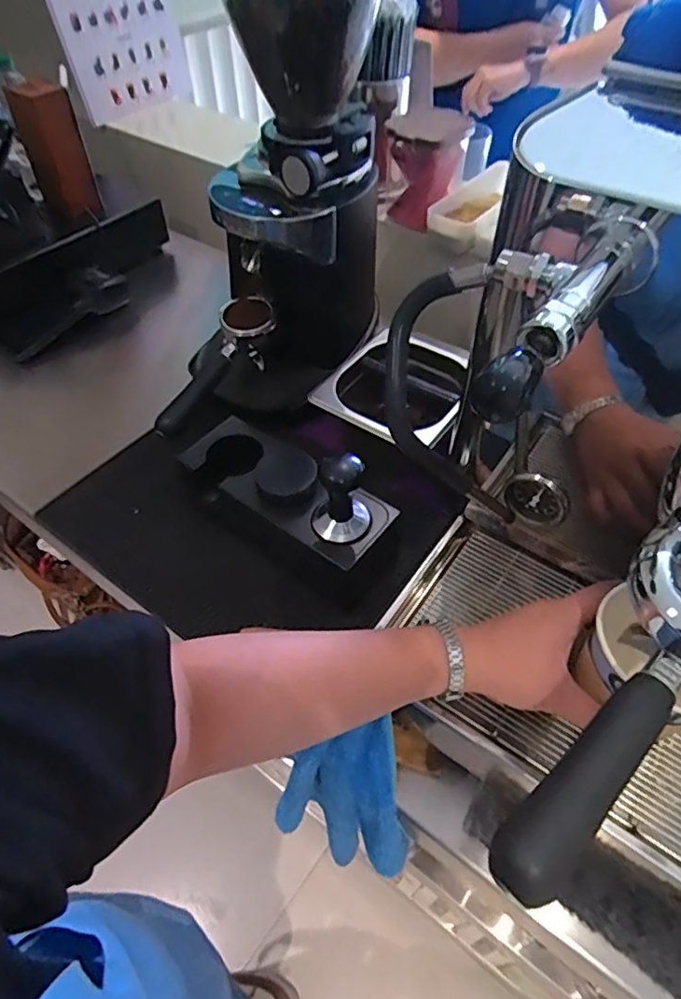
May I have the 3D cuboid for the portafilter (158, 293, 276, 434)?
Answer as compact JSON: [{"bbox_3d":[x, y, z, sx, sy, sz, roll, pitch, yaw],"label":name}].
[{"bbox_3d":[-0.154,-0.162,0.704,0.071,0.037,0.205,28,78,21],"label":"portafilter"}]

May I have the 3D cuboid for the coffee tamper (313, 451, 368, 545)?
[{"bbox_3d":[0.001,-0.002,0.544,0.056,0.077,0.057,0,51,1],"label":"coffee tamper"}]

